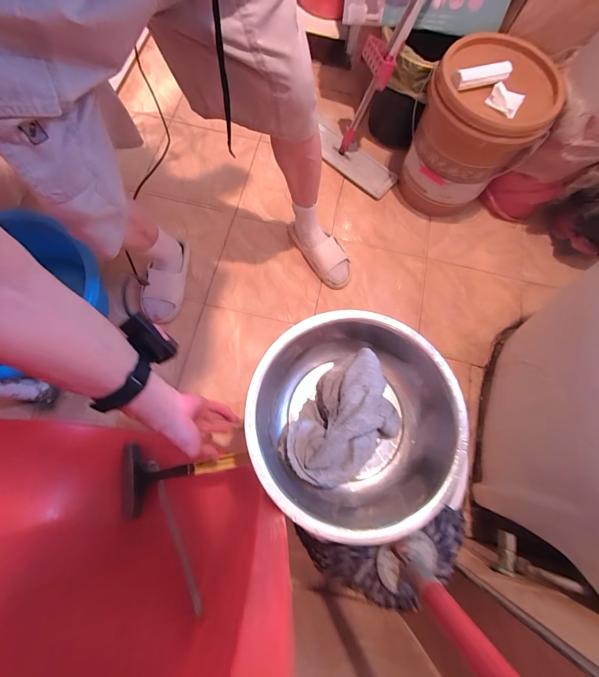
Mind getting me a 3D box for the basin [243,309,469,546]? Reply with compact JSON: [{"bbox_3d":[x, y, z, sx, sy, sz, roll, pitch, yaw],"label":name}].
[{"bbox_3d":[0.071,0.107,0.428,0.280,0.094,0.267,-28,80,-13],"label":"basin"}]

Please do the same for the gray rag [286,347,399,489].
[{"bbox_3d":[0.061,0.114,0.424,0.180,0.078,0.130,-41,83,-14],"label":"gray rag"}]

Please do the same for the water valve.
[{"bbox_3d":[0.378,0.371,0.497,0.030,0.110,0.060,40,71,-33],"label":"water valve"}]

